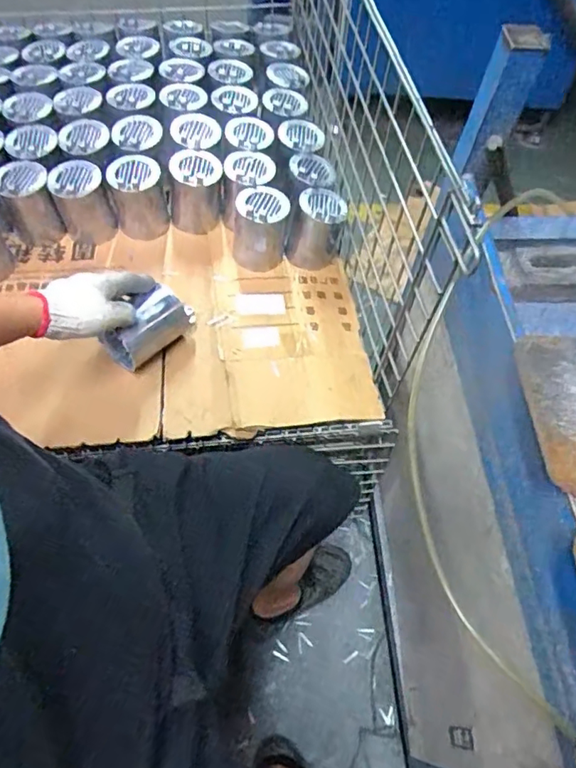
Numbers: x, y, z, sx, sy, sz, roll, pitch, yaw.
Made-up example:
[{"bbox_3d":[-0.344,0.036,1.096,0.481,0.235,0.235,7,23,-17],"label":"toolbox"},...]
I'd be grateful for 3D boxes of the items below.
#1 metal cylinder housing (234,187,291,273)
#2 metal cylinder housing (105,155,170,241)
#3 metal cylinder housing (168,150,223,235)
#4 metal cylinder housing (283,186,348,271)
[{"bbox_3d":[-0.048,-0.272,0.927,0.096,0.115,0.094,5,60,0],"label":"metal cylinder housing"},{"bbox_3d":[-0.260,-0.325,0.929,0.089,0.123,0.074,-13,61,-10],"label":"metal cylinder housing"},{"bbox_3d":[-0.164,-0.340,0.952,0.096,0.111,0.090,-4,60,-5],"label":"metal cylinder housing"},{"bbox_3d":[0.049,-0.276,0.952,0.093,0.116,0.087,14,60,5],"label":"metal cylinder housing"}]

